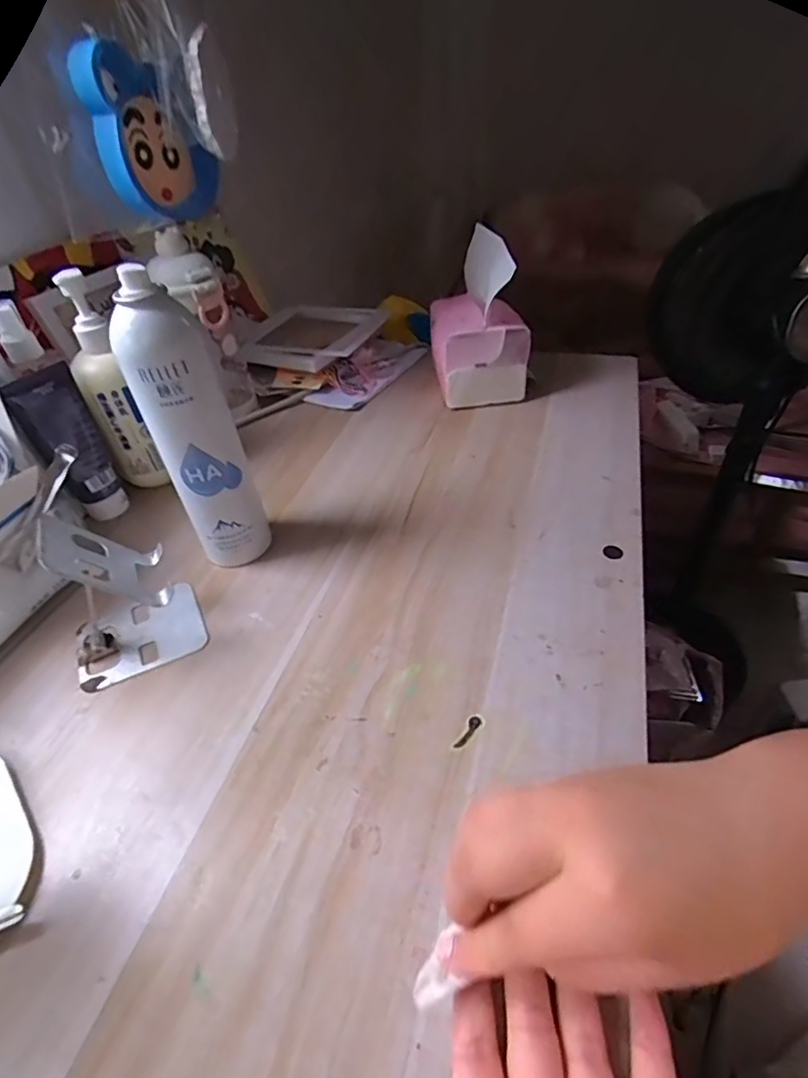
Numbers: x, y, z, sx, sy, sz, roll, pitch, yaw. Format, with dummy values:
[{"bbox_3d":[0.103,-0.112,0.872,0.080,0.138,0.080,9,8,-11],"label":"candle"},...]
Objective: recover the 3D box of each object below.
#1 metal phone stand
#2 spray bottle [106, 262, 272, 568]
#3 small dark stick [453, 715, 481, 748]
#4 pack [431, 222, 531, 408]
[{"bbox_3d":[-0.204,0.035,0.371,0.088,0.108,0.070,-23,46,-18],"label":"metal phone stand"},{"bbox_3d":[-0.151,-0.073,0.397,0.046,0.223,0.047,10,45,16],"label":"spray bottle"},{"bbox_3d":[0.040,0.118,0.330,0.007,0.004,0.024,26,51,29],"label":"small dark stick"},{"bbox_3d":[0.083,-0.257,0.618,0.098,0.152,0.136,-6,43,0],"label":"pack"}]

